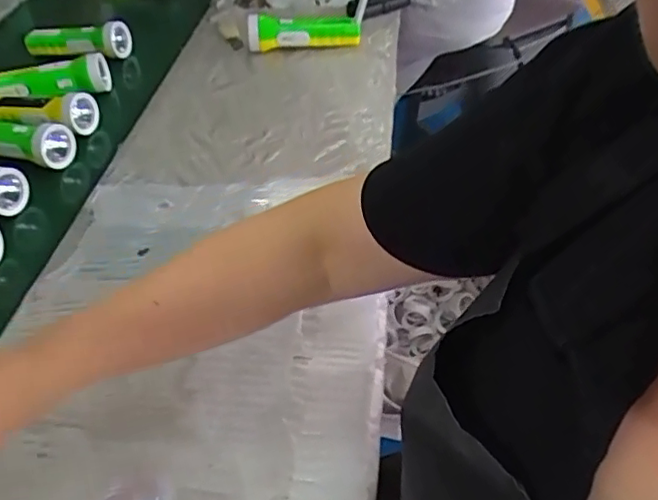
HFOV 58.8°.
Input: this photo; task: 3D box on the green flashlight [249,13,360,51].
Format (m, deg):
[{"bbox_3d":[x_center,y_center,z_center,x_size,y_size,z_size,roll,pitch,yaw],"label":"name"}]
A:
[{"bbox_3d":[-0.037,-0.314,0.848,0.158,0.055,0.052,-5,44,-1],"label":"green flashlight"}]

